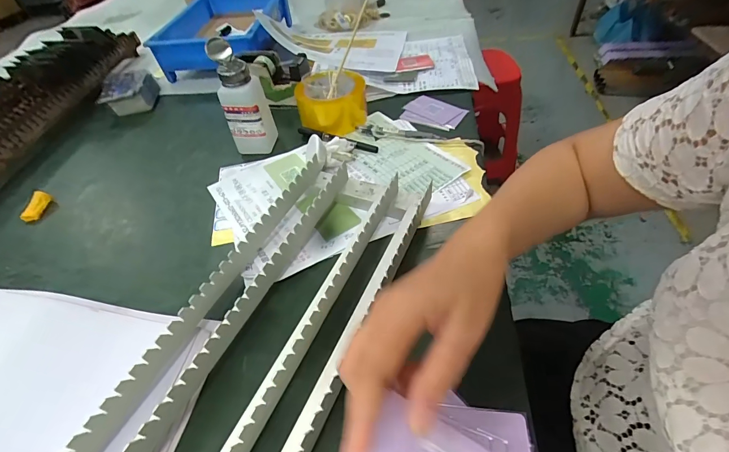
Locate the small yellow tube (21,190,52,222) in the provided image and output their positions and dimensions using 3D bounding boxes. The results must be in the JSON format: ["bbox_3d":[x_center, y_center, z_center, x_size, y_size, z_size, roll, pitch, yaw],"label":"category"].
[{"bbox_3d":[-0.452,-0.027,0.495,0.017,0.014,0.045,5,64,11],"label":"small yellow tube"}]

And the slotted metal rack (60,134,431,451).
[{"bbox_3d":[-0.110,0.114,0.304,0.198,0.052,0.613,14,51,18],"label":"slotted metal rack"}]

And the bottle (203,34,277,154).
[{"bbox_3d":[-0.171,-0.179,0.513,0.063,0.144,0.066,-16,48,-8],"label":"bottle"}]

